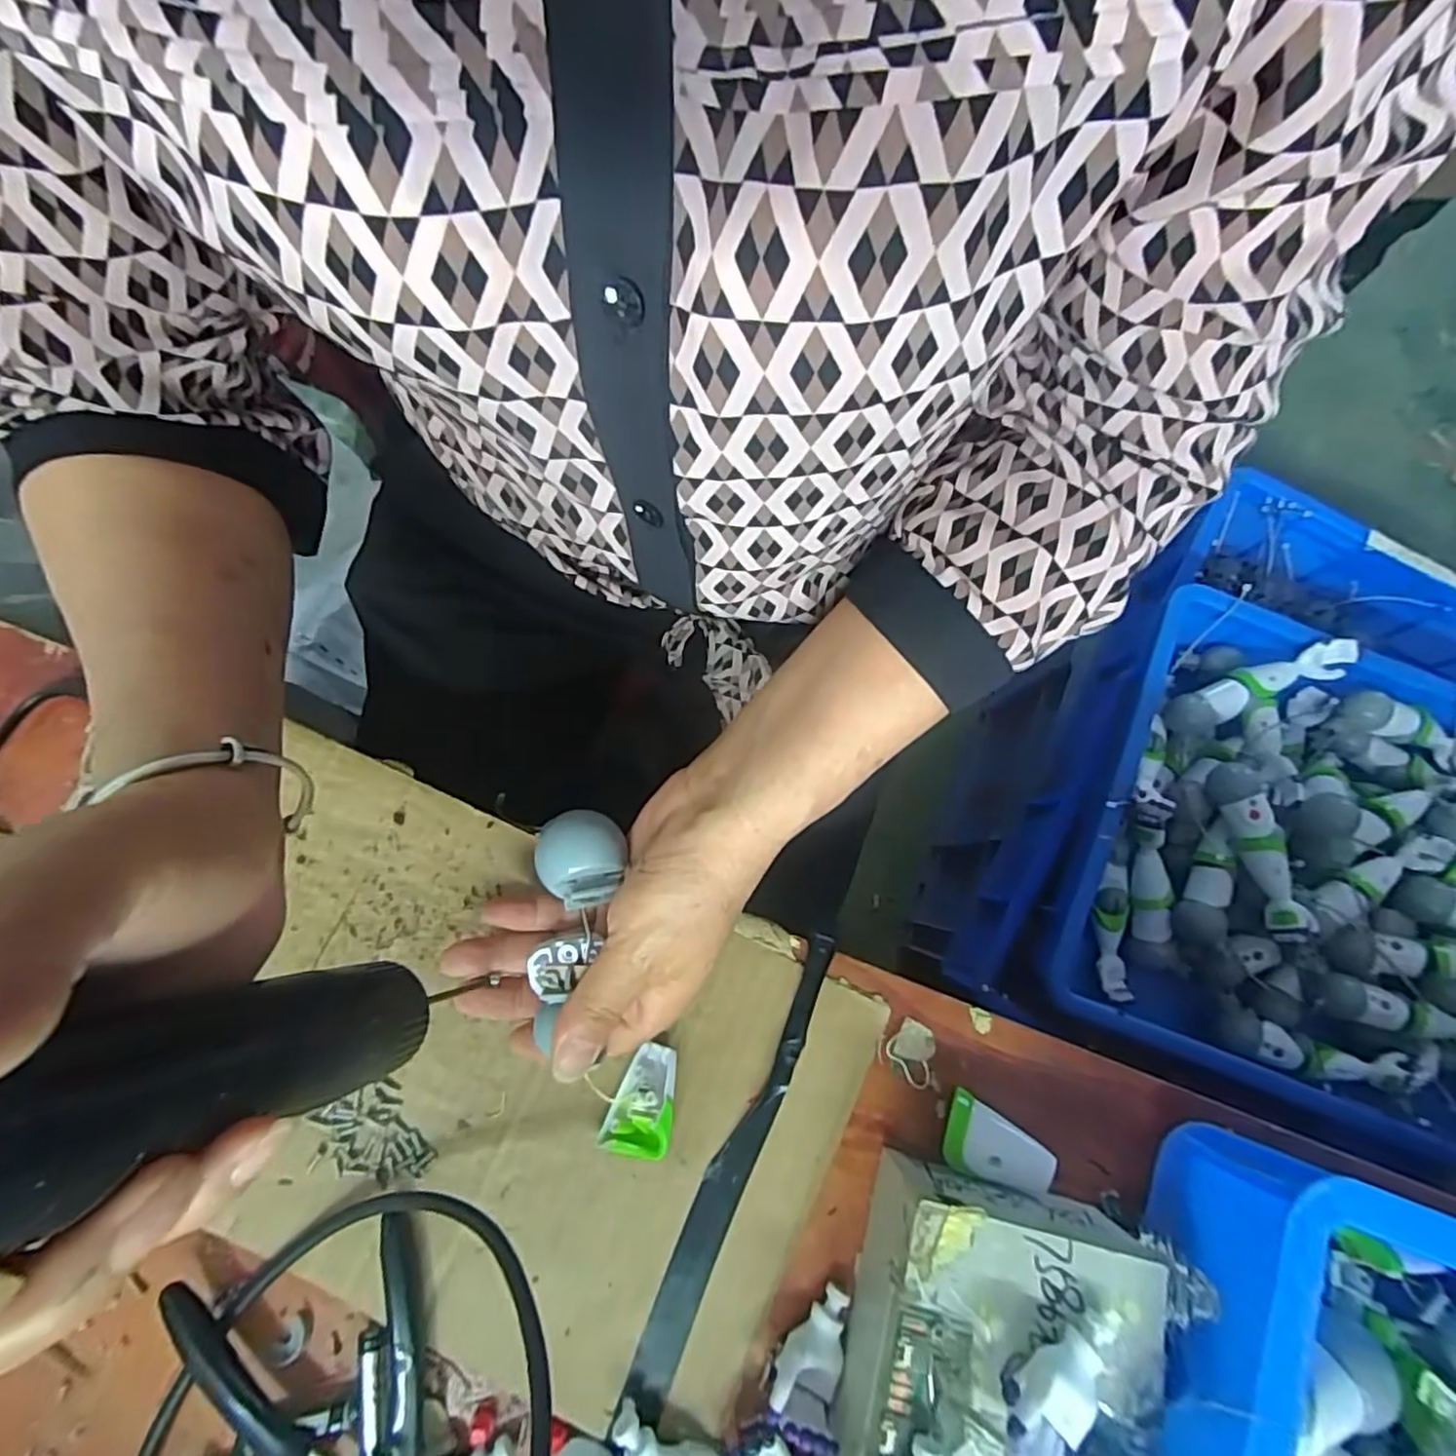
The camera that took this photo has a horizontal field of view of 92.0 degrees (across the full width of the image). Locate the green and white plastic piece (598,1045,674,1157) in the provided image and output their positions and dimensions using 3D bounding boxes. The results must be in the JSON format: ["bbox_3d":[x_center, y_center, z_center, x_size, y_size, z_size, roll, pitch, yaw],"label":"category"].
[{"bbox_3d":[-0.036,0.153,0.288,0.027,0.015,0.041,9,79,0],"label":"green and white plastic piece"}]

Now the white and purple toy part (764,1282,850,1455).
[{"bbox_3d":[0.032,0.243,0.269,0.027,0.023,0.044,18,79,2],"label":"white and purple toy part"}]

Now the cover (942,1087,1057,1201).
[{"bbox_3d":[0.111,0.176,0.294,0.044,0.019,0.027,32,80,5],"label":"cover"}]

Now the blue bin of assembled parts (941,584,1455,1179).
[{"bbox_3d":[0.558,0.155,0.639,0.563,0.200,0.388,22,79,3],"label":"blue bin of assembled parts"}]

